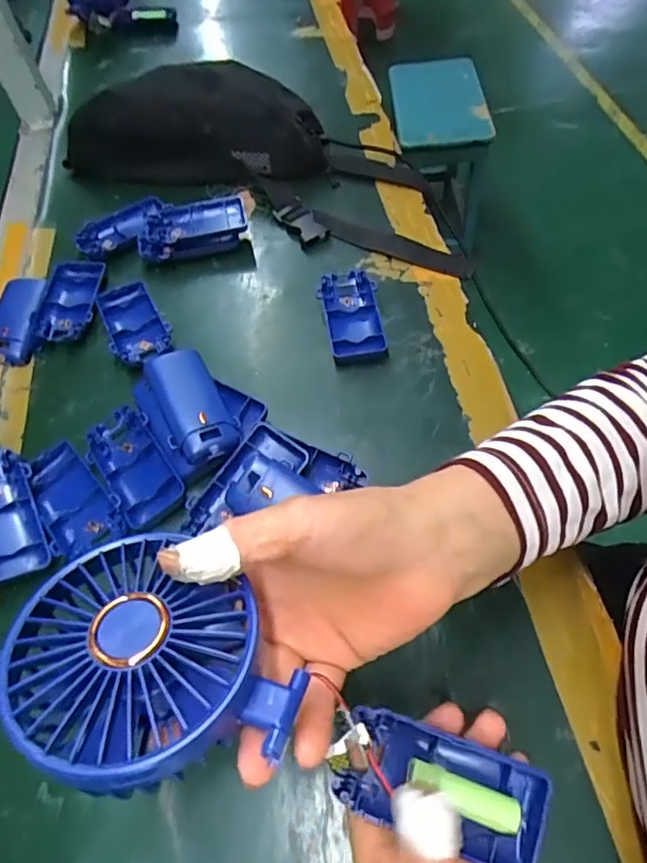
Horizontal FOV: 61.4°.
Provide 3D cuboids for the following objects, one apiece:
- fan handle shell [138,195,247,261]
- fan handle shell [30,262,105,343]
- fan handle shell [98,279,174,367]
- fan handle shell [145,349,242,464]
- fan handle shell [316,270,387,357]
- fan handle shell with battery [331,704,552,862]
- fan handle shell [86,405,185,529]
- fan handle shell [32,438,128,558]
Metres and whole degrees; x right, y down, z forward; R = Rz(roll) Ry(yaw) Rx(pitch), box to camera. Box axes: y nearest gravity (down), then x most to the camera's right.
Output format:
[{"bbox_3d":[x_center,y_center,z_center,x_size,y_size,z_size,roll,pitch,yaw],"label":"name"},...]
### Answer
[{"bbox_3d":[-0.124,-0.192,0.518,0.101,0.023,0.052,-10,57,-3],"label":"fan handle shell"},{"bbox_3d":[-0.225,-0.119,0.483,0.048,0.016,0.095,-6,57,-1],"label":"fan handle shell"},{"bbox_3d":[-0.162,-0.094,0.465,0.046,0.015,0.094,-25,59,-12],"label":"fan handle shell"},{"bbox_3d":[-0.096,-0.018,0.397,0.047,0.025,0.095,-29,60,-14],"label":"fan handle shell"},{"bbox_3d":[0.024,-0.098,0.457,0.046,0.015,0.090,-11,57,-4],"label":"fan handle shell"},{"bbox_3d":[0.053,0.158,0.242,0.091,0.018,0.041,17,60,7],"label":"fan handle shell with battery"},{"bbox_3d":[-0.135,0.022,0.385,0.045,0.013,0.094,-30,61,-15],"label":"fan handle shell"},{"bbox_3d":[-0.172,0.045,0.376,0.046,0.014,0.089,-27,60,-13],"label":"fan handle shell"}]

